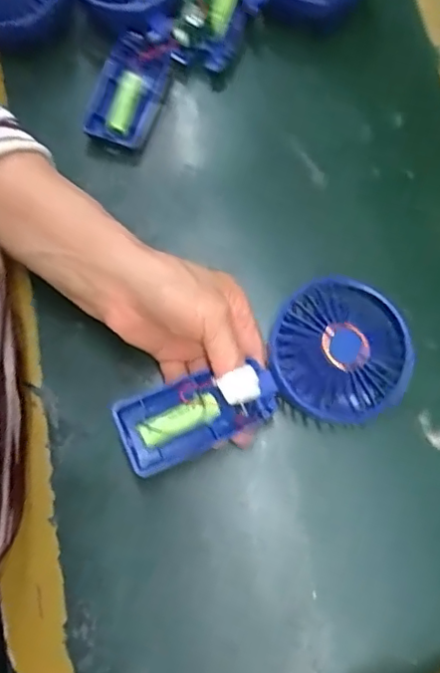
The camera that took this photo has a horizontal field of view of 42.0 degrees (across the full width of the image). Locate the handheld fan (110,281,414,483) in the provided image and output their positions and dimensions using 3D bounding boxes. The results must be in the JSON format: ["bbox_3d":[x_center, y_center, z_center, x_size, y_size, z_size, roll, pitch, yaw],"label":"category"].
[{"bbox_3d":[0.029,0.028,0.344,0.180,0.024,0.081,-23,75,-5],"label":"handheld fan"}]

